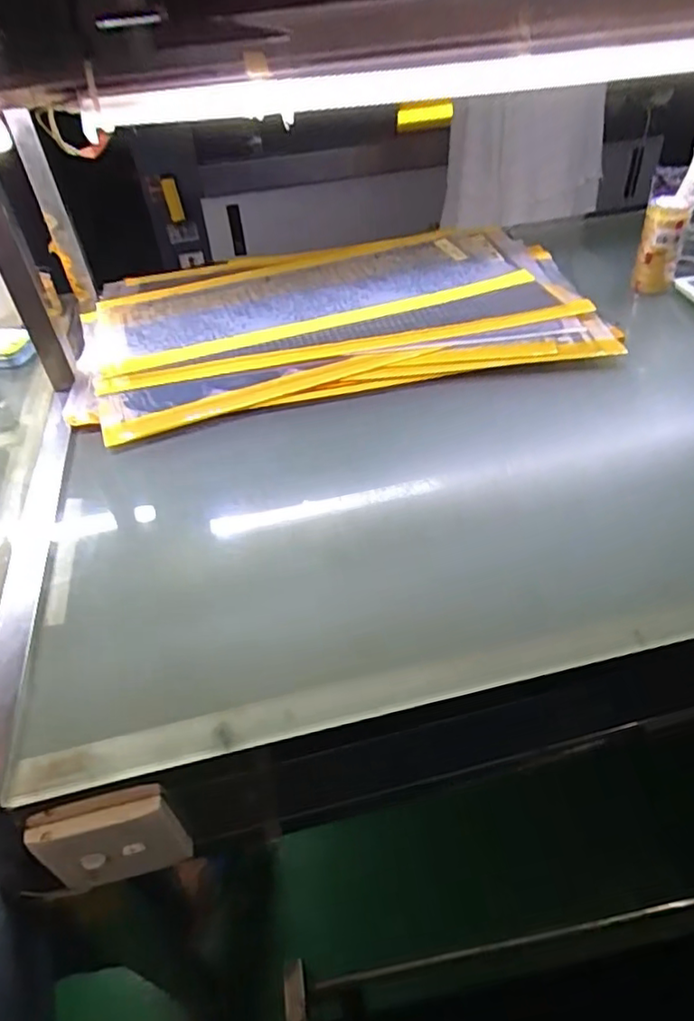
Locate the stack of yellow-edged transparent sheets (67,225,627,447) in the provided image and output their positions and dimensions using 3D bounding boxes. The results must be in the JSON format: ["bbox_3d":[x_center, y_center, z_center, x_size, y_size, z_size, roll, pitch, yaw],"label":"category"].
[{"bbox_3d":[-0.017,-0.274,0.830,0.658,0.043,0.432,-12,43,-6],"label":"stack of yellow-edged transparent sheets"}]

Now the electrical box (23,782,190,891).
[{"bbox_3d":[-0.161,0.227,0.419,0.085,0.084,0.025,-13,43,-7],"label":"electrical box"}]

